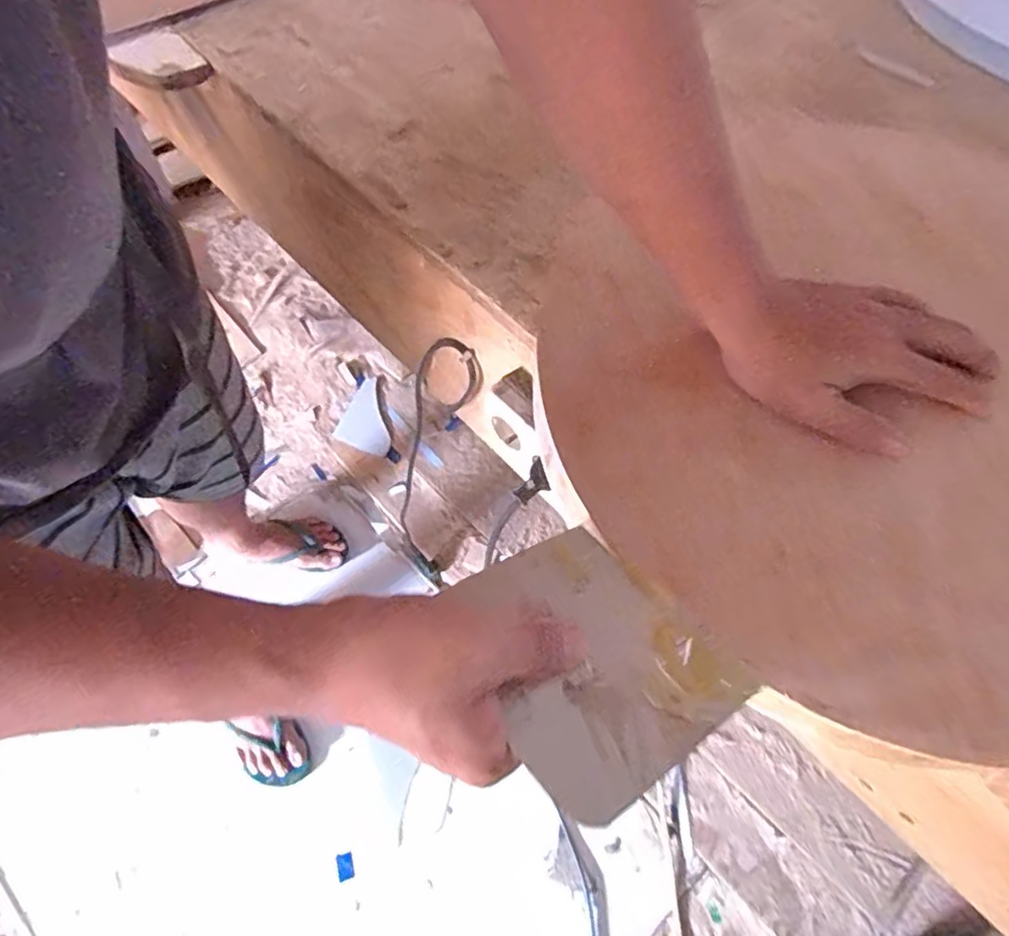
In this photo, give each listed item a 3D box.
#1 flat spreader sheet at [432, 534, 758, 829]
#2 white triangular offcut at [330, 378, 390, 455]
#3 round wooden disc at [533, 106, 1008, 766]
[{"bbox_3d":[0.040,0.087,0.311,0.124,0.007,0.127,-19,46,-36],"label":"flat spreader sheet"},{"bbox_3d":[-0.280,-0.111,1.359,0.121,0.008,0.157,19,65,7],"label":"white triangular offcut"},{"bbox_3d":[0.271,-0.063,0.437,0.481,0.034,0.445,1,64,-1],"label":"round wooden disc"}]

